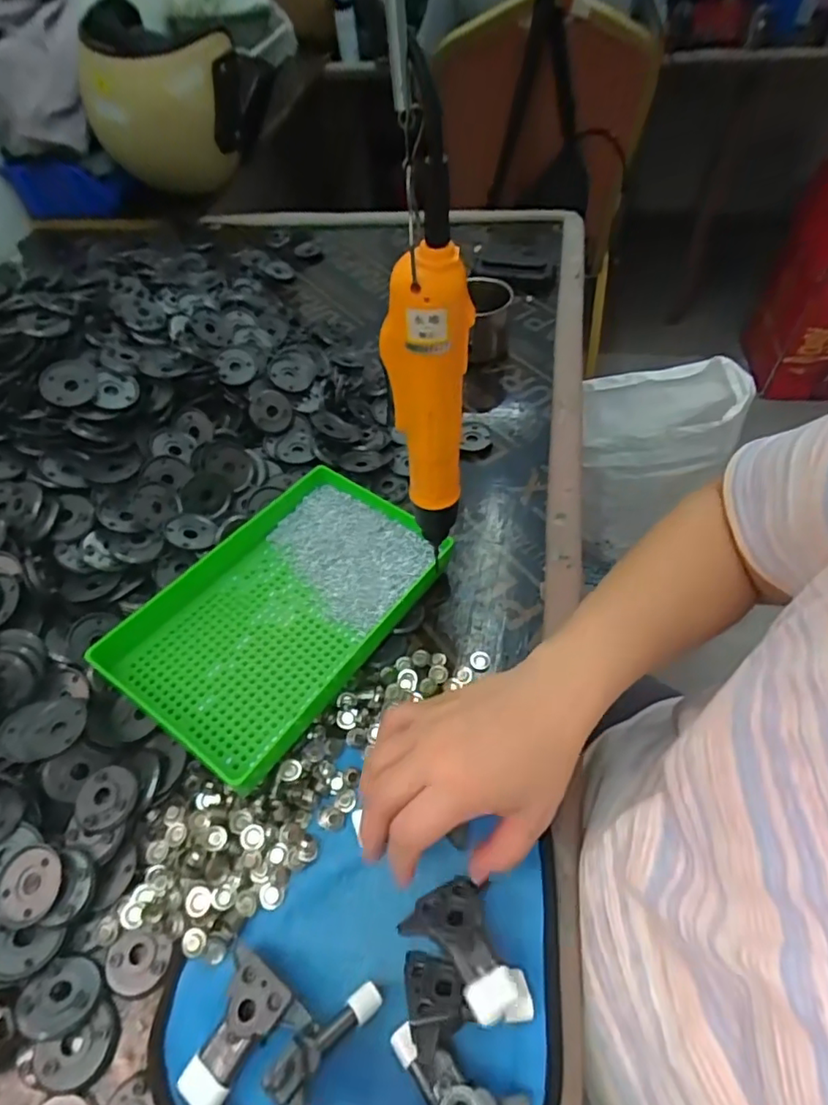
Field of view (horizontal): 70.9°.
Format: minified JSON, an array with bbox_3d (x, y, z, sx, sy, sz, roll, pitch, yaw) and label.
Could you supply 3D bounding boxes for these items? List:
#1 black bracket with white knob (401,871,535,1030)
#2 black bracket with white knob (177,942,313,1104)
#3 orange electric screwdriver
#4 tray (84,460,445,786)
[{"bbox_3d":[0.034,0.213,0.313,0.074,0.026,0.044,34,62,26],"label":"black bracket with white knob"},{"bbox_3d":[-0.094,0.254,0.306,0.051,0.023,0.064,29,60,23],"label":"black bracket with white knob"},{"bbox_3d":[0.009,-0.079,0.323,0.033,0.217,0.033,36,63,27],"label":"orange electric screwdriver"},{"bbox_3d":[-0.100,0.043,0.456,0.156,0.041,0.236,32,61,24],"label":"tray"}]

